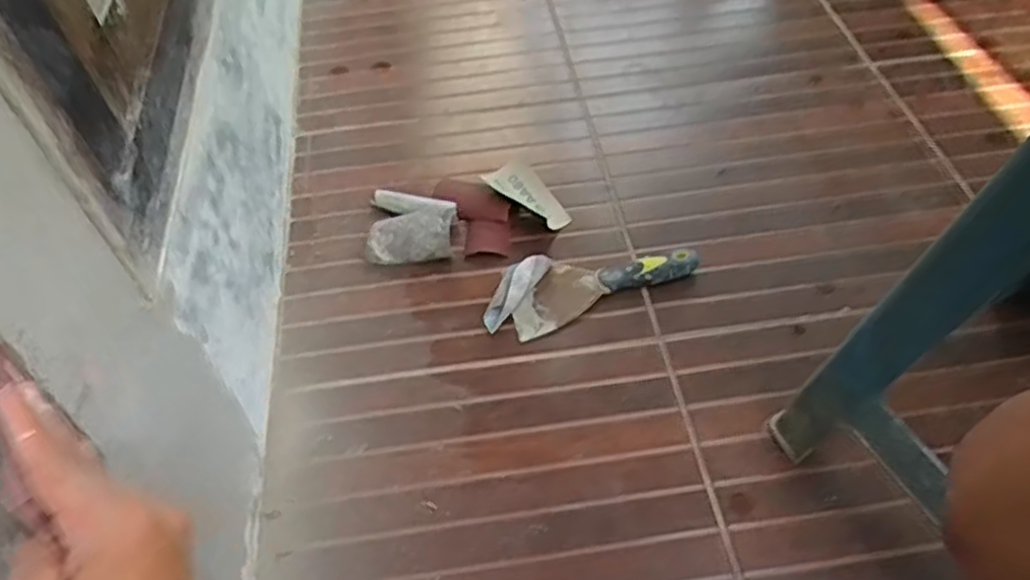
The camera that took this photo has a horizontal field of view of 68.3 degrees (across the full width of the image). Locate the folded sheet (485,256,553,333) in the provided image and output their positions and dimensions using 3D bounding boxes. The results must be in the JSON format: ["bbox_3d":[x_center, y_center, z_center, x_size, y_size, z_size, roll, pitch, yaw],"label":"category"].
[{"bbox_3d":[-0.002,-0.003,0.795,0.034,0.021,0.101,32,73,24],"label":"folded sheet"}]

